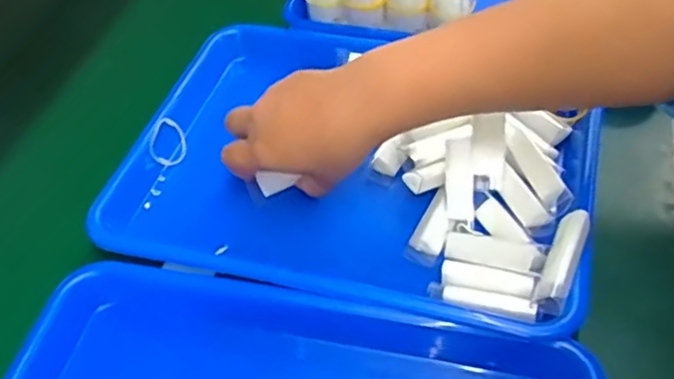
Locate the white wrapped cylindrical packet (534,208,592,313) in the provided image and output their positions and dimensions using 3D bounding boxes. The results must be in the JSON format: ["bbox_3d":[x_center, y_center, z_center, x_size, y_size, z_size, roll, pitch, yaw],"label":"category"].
[{"bbox_3d":[0.134,0.042,0.382,0.017,0.012,0.066,18,69,20],"label":"white wrapped cylindrical packet"}]

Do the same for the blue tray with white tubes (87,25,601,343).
[{"bbox_3d":[0.013,-0.034,0.470,0.327,0.033,0.252,11,52,15],"label":"blue tray with white tubes"}]

